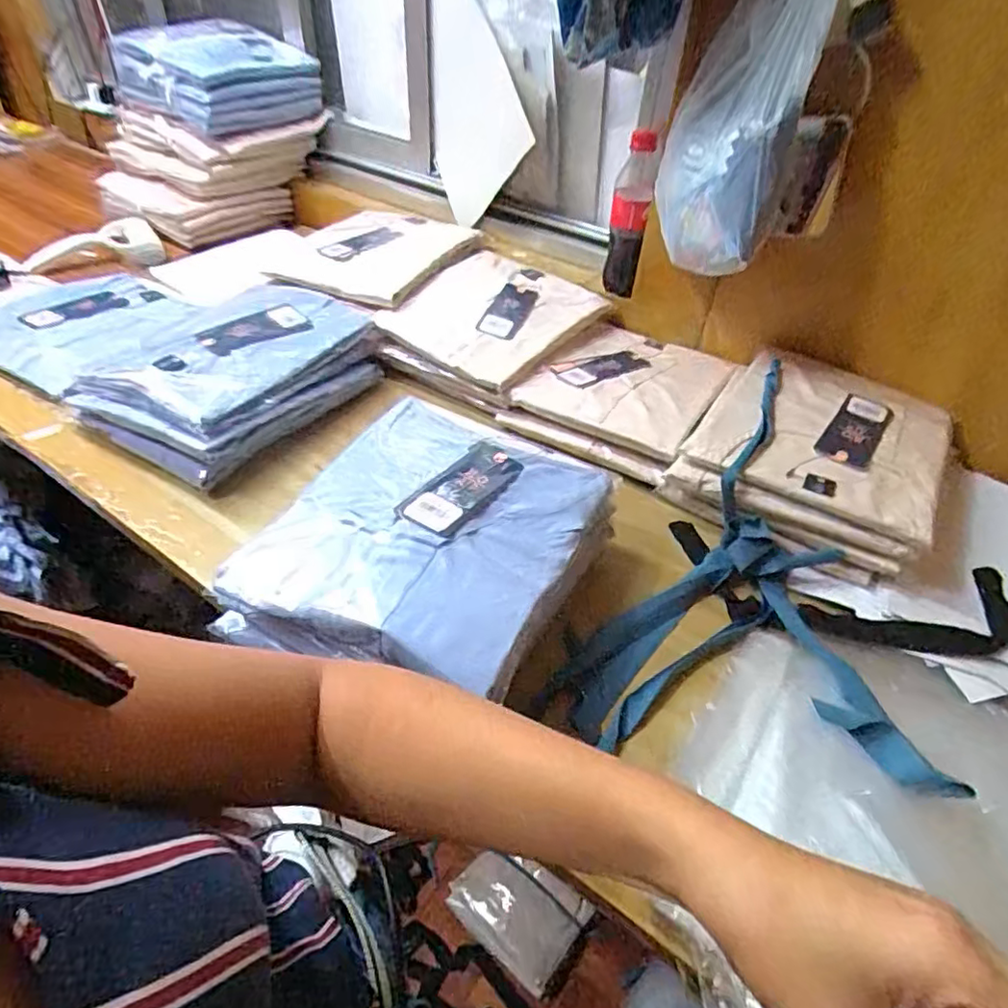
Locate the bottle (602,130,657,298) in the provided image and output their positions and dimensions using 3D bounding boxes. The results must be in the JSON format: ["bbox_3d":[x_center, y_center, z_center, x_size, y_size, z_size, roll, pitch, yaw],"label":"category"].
[{"bbox_3d":[0.155,-0.367,0.788,0.053,0.185,0.054,9,44,4],"label":"bottle"}]

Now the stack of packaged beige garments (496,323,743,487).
[{"bbox_3d":[0.149,-0.137,0.726,0.200,0.049,0.250,27,48,22],"label":"stack of packaged beige garments"}]

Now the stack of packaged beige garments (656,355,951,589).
[{"bbox_3d":[0.316,-0.057,0.630,0.224,0.066,0.256,30,49,23],"label":"stack of packaged beige garments"}]

